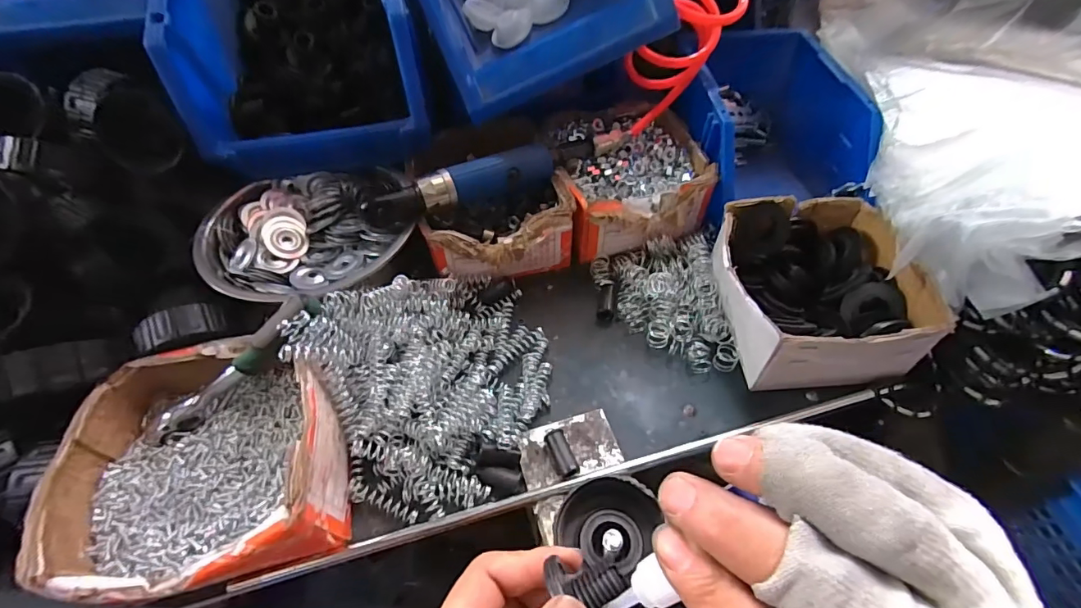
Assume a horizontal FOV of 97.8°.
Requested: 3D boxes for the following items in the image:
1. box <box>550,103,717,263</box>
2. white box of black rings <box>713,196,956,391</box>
[{"bbox_3d":[0.086,-0.136,0.491,0.141,0.061,0.174,-9,53,-6],"label":"box"},{"bbox_3d":[0.219,-0.014,0.393,0.141,0.067,0.152,-1,52,0],"label":"white box of black rings"}]

